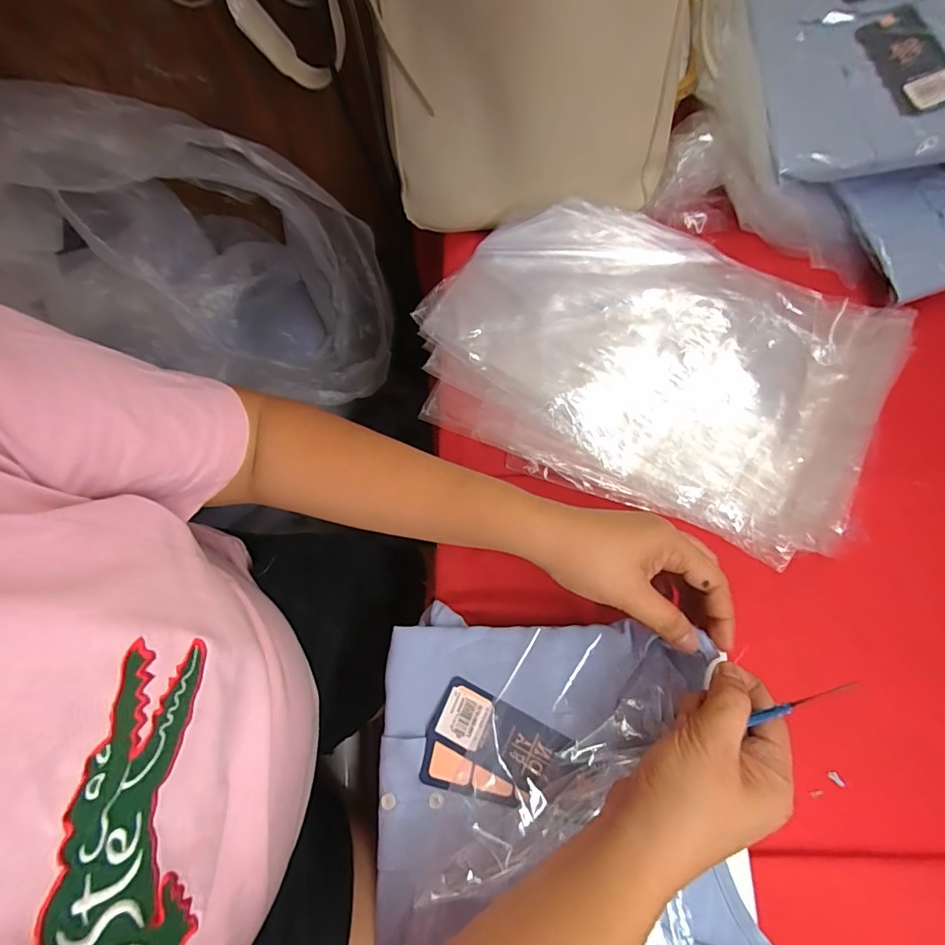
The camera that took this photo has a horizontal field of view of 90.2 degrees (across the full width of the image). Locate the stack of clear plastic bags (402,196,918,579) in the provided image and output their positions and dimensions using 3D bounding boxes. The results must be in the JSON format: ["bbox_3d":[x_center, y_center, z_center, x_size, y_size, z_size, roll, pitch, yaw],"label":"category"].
[{"bbox_3d":[0.158,-0.114,0.445,0.409,0.048,0.295,25,74,12],"label":"stack of clear plastic bags"}]

